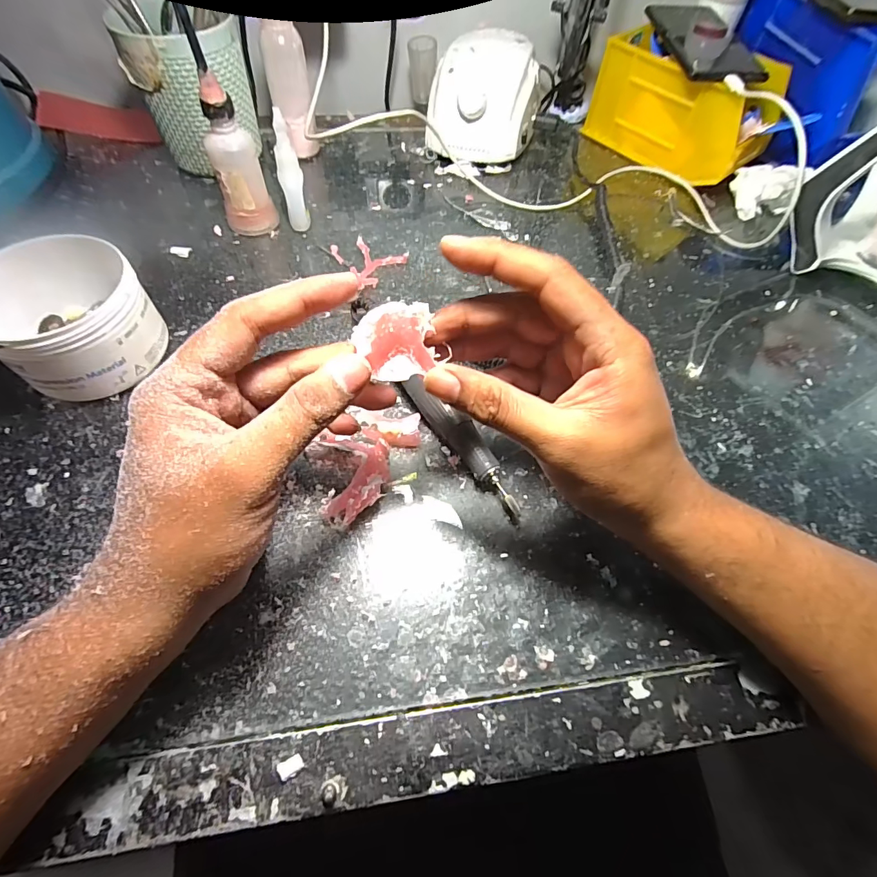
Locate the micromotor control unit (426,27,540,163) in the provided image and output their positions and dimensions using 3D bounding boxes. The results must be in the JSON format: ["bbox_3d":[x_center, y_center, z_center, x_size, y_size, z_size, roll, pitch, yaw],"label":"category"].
[{"bbox_3d":[0.048,-0.349,0.455,0.106,0.080,0.126,9,59,1],"label":"micromotor control unit"}]

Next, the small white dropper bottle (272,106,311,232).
[{"bbox_3d":[-0.123,-0.216,0.363,0.018,0.084,0.022,-7,60,-8],"label":"small white dropper bottle"}]

